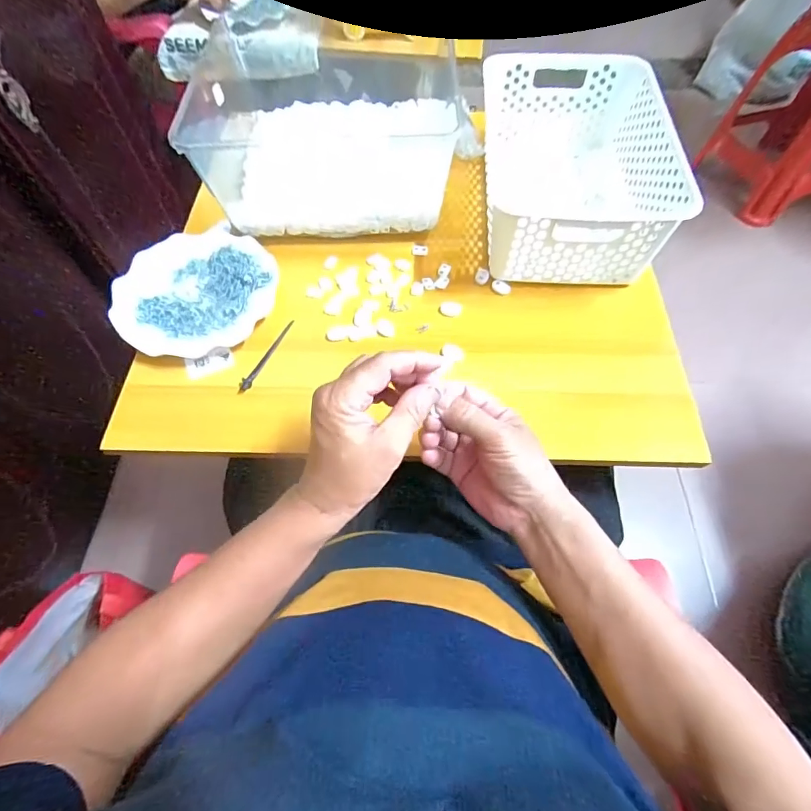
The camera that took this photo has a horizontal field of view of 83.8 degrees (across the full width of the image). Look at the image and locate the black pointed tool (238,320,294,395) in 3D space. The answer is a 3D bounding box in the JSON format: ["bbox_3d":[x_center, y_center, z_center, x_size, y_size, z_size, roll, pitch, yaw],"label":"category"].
[{"bbox_3d":[-0.154,-0.056,0.503,0.011,0.006,0.103,21,63,11],"label":"black pointed tool"}]

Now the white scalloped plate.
[{"bbox_3d":[-0.247,-0.138,0.534,0.179,0.022,0.174,0,61,0],"label":"white scalloped plate"}]

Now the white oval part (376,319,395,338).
[{"bbox_3d":[-0.023,-0.089,0.518,0.021,0.004,0.024,1,61,1],"label":"white oval part"}]

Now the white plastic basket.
[{"bbox_3d":[0.201,-0.292,0.570,0.203,0.123,0.307,4,61,3],"label":"white plastic basket"}]

